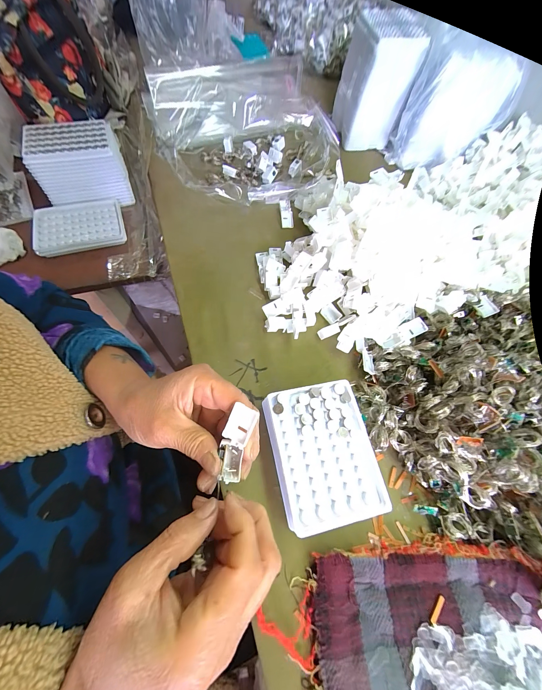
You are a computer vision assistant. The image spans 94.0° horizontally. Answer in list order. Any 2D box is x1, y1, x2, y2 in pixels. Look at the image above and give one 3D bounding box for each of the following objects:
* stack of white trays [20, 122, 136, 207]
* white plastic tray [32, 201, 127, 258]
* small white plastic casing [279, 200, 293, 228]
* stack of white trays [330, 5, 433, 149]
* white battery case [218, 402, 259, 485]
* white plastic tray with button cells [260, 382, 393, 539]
[{"bbox_3d":[-0.323,-0.308,0.435,0.137,0.080,0.102,-10,66,-9],"label":"stack of white trays"},{"bbox_3d":[-0.322,-0.198,0.426,0.133,0.018,0.094,-16,67,-11],"label":"white plastic tray"},{"bbox_3d":[0.026,-0.226,0.433,0.021,0.010,0.056,-3,65,-5],"label":"small white plastic casing"},{"bbox_3d":[0.200,-0.512,0.507,0.093,0.174,0.139,-9,66,-11],"label":"stack of white trays"},{"bbox_3d":[-0.026,0.071,0.184,0.019,0.013,0.054,15,96,3],"label":"white battery case"},{"bbox_3d":[0.053,0.110,0.264,0.100,0.034,0.128,-11,66,-9],"label":"white plastic tray with button cells"}]

